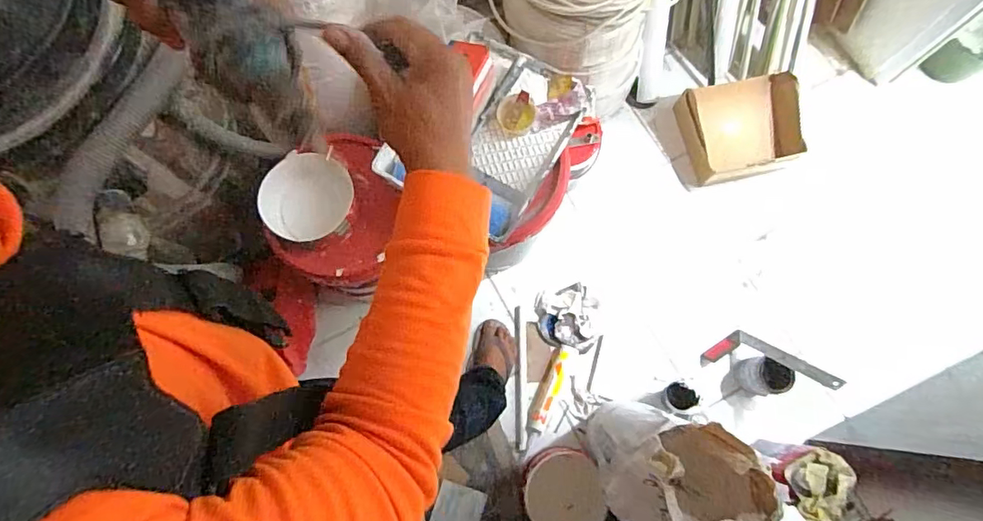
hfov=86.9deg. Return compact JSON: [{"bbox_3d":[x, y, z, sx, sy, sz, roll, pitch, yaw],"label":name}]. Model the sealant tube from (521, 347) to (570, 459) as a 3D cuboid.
[{"bbox_3d":[0.130,0.342,1.253,0.056,0.041,0.280,24,76,6],"label":"sealant tube"}]

